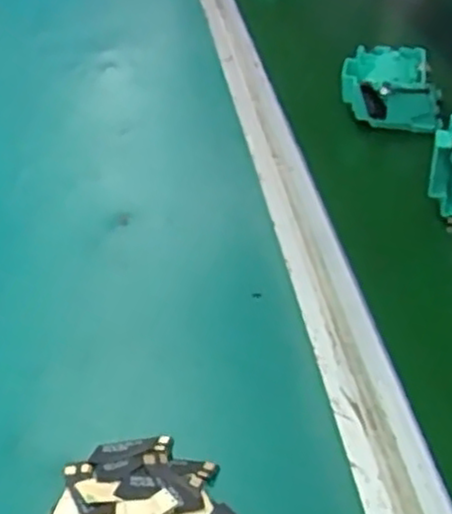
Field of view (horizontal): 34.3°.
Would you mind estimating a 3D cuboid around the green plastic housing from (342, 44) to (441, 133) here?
[{"bbox_3d":[0.134,-0.136,0.590,0.075,0.041,0.071,6,38,14],"label":"green plastic housing"}]

